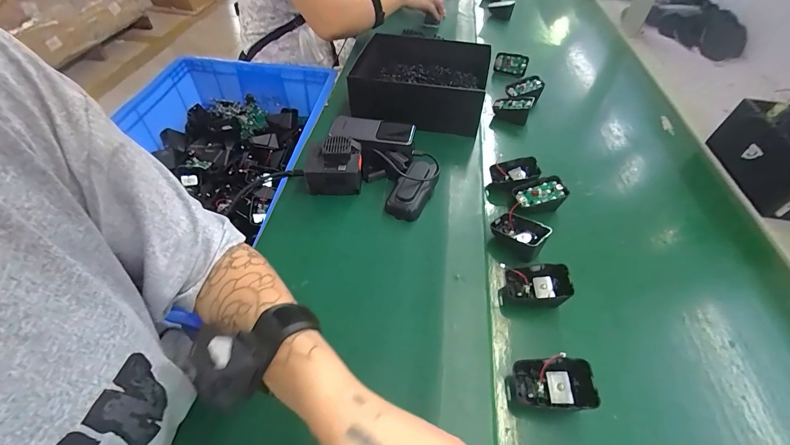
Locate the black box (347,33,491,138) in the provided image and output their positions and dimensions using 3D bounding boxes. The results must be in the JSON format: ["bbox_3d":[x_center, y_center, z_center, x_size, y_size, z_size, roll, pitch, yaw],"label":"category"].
[{"bbox_3d":[0.054,-0.271,0.644,0.223,0.076,0.212,9,47,5],"label":"black box"}]

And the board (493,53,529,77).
[{"bbox_3d":[0.254,-0.347,0.763,0.070,0.050,0.017,20,49,15],"label":"board"}]

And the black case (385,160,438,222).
[{"bbox_3d":[0.029,-0.053,0.500,0.053,0.032,0.099,17,48,12],"label":"black case"}]

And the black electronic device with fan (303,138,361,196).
[{"bbox_3d":[-0.089,-0.083,0.506,0.077,0.058,0.061,0,47,-3],"label":"black electronic device with fan"}]

